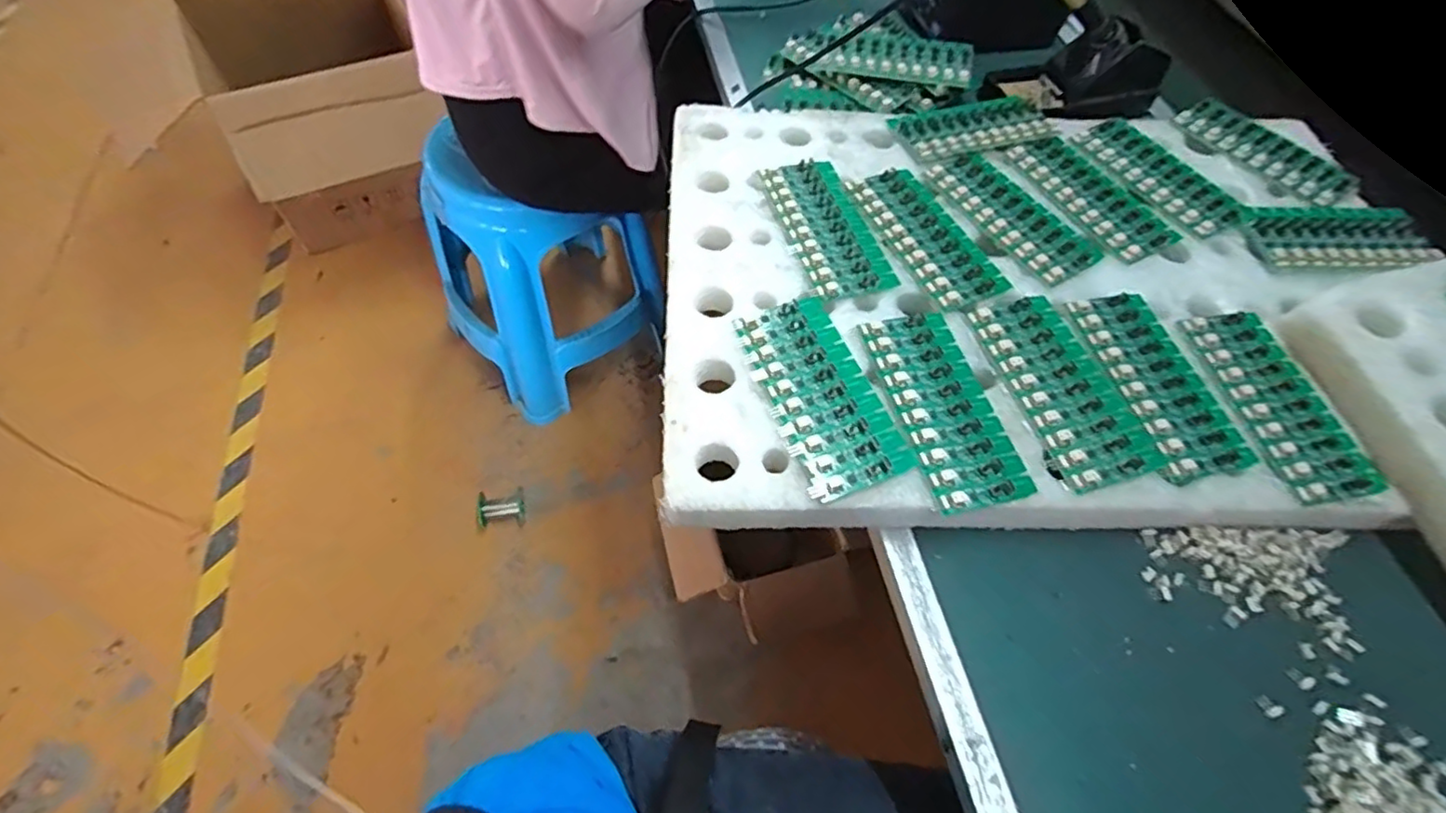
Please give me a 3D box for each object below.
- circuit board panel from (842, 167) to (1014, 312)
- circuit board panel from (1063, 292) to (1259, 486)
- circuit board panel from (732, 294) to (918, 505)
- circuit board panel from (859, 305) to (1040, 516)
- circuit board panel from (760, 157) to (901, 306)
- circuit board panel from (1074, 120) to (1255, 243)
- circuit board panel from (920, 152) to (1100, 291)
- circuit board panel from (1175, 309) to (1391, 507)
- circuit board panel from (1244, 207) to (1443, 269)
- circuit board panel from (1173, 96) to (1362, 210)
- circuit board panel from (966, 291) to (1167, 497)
[{"bbox_3d":[0.150,-0.130,0.480,0.064,0.004,0.139,-21,62,-15],"label":"circuit board panel"},{"bbox_3d":[0.282,-0.018,0.421,0.061,0.006,0.138,-9,60,-9],"label":"circuit board panel"},{"bbox_3d":[0.059,-0.009,0.402,0.065,0.011,0.135,-17,61,-13],"label":"circuit board panel"},{"bbox_3d":[0.137,-0.002,0.404,0.061,0.010,0.137,-12,60,-10],"label":"circuit board panel"},{"bbox_3d":[0.076,-0.136,0.479,0.060,0.006,0.135,-14,61,-11],"label":"circuit board panel"},{"bbox_3d":[0.355,-0.190,0.526,0.061,0.006,0.137,-25,63,-17],"label":"circuit board panel"},{"bbox_3d":[0.222,-0.149,0.498,0.063,0.005,0.140,-28,64,-18],"label":"circuit board panel"},{"bbox_3d":[0.355,-0.005,0.415,0.058,0.005,0.137,-9,60,-8],"label":"circuit board panel"},{"bbox_3d":[0.469,-0.127,0.489,0.135,0.007,0.058,0,59,-3],"label":"circuit board panel"},{"bbox_3d":[0.453,-0.214,0.542,0.051,0.011,0.137,-29,65,-19],"label":"circuit board panel"},{"bbox_3d":[0.214,-0.013,0.415,0.061,0.009,0.138,-15,61,-12],"label":"circuit board panel"}]

